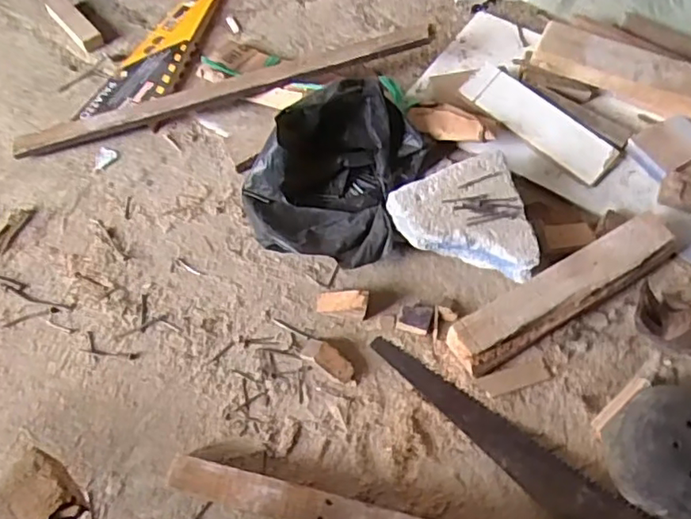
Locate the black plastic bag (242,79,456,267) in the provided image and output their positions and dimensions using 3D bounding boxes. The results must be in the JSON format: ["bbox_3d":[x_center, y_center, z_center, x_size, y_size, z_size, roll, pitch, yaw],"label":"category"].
[{"bbox_3d":[-0.004,-0.088,0.615,0.170,0.108,0.185,16,62,10],"label":"black plastic bag"}]

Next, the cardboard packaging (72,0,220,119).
[{"bbox_3d":[-0.223,-0.281,0.786,0.086,0.016,0.302,21,63,12],"label":"cardboard packaging"}]

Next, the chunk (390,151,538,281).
[{"bbox_3d":[0.111,-0.031,0.598,0.128,0.069,0.128,-9,61,-4],"label":"chunk"}]

